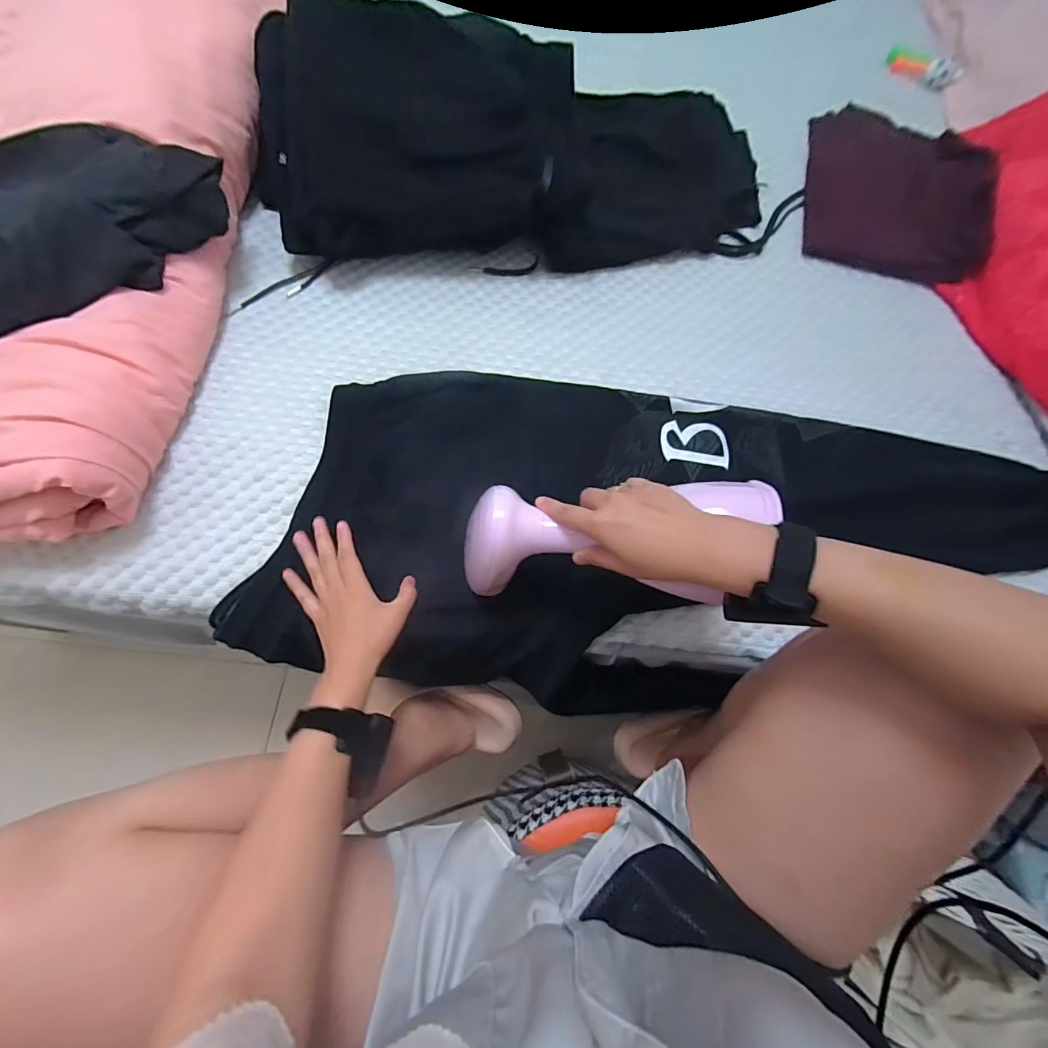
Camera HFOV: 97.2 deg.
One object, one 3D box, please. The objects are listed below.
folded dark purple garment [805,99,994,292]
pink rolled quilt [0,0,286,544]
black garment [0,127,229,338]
[{"bbox_3d":[0.545,-0.513,0.680,0.230,0.086,0.308,17,72,3],"label":"folded dark purple garment"},{"bbox_3d":[-0.593,-0.351,0.550,0.464,0.181,0.751,4,72,-2],"label":"pink rolled quilt"},{"bbox_3d":[-0.568,-0.314,0.487,0.292,0.080,0.437,43,74,11],"label":"black garment"}]

